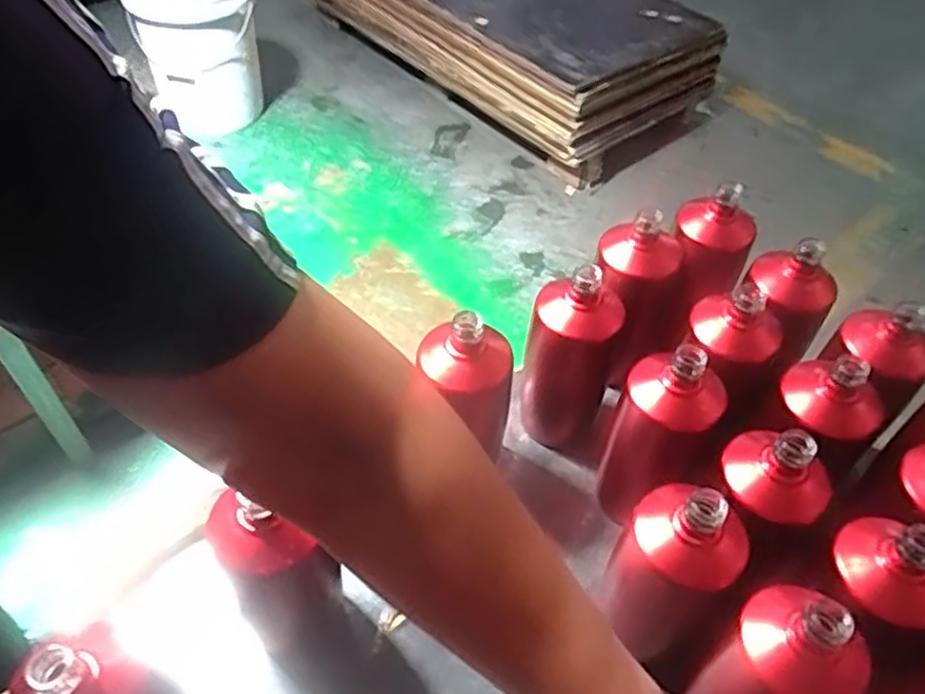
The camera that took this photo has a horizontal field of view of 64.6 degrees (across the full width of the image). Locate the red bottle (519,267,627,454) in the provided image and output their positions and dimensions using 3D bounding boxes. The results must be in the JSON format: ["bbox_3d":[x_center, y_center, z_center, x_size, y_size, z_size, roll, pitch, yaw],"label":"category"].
[{"bbox_3d":[0.102,0.011,0.716,0.077,0.217,0.067,12,51,8],"label":"red bottle"}]

